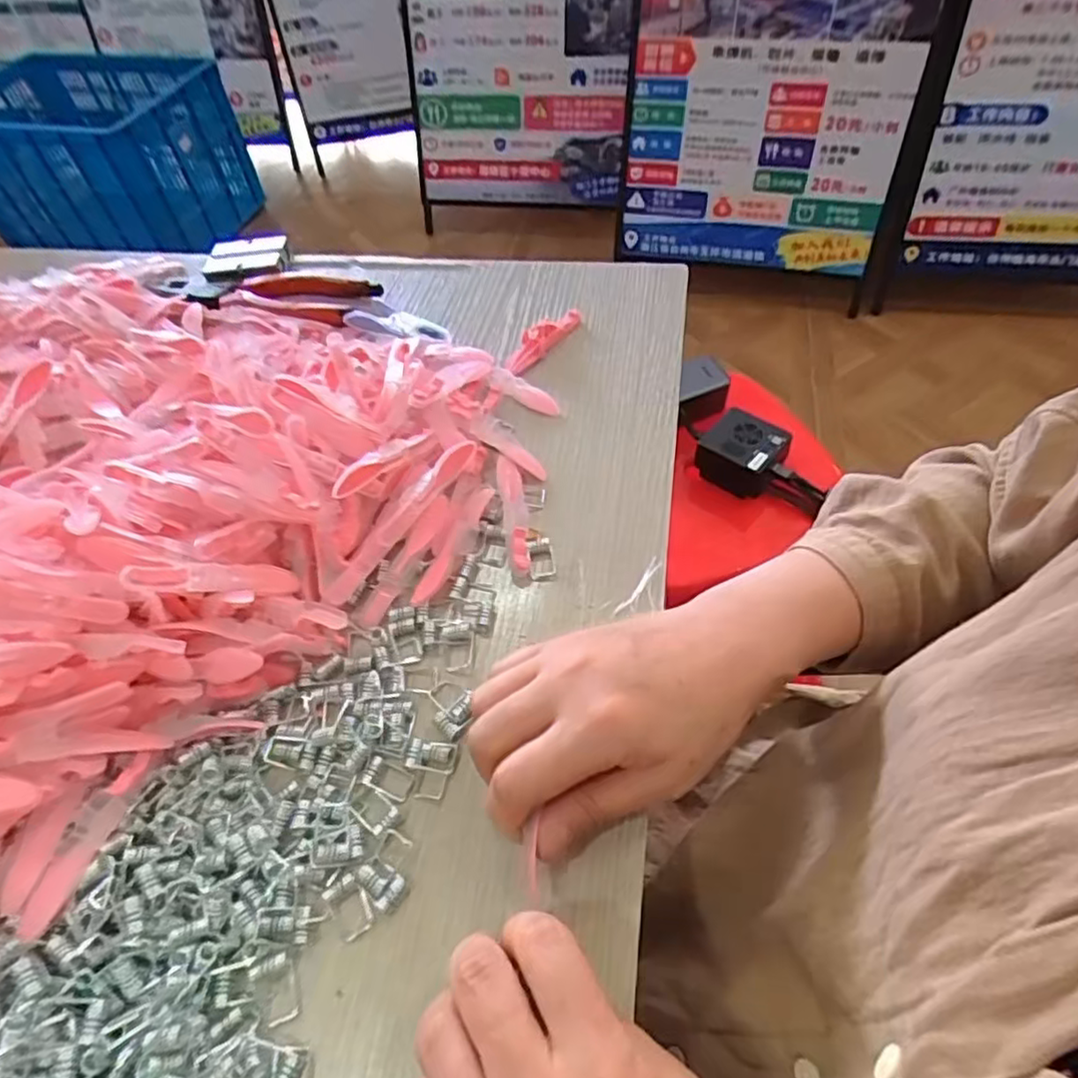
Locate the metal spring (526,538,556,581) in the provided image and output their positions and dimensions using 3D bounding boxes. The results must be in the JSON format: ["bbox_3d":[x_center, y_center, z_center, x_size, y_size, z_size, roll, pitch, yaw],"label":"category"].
[{"bbox_3d":[0.001,0.010,0.360,0.013,0.005,0.026,-8,54,-1],"label":"metal spring"}]

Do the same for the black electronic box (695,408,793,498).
[{"bbox_3d":[0.223,-0.092,0.735,0.082,0.044,0.077,34,63,25],"label":"black electronic box"}]

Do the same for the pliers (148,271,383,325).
[{"bbox_3d":[-0.216,-0.193,0.522,0.179,0.012,0.054,12,56,13],"label":"pliers"}]

